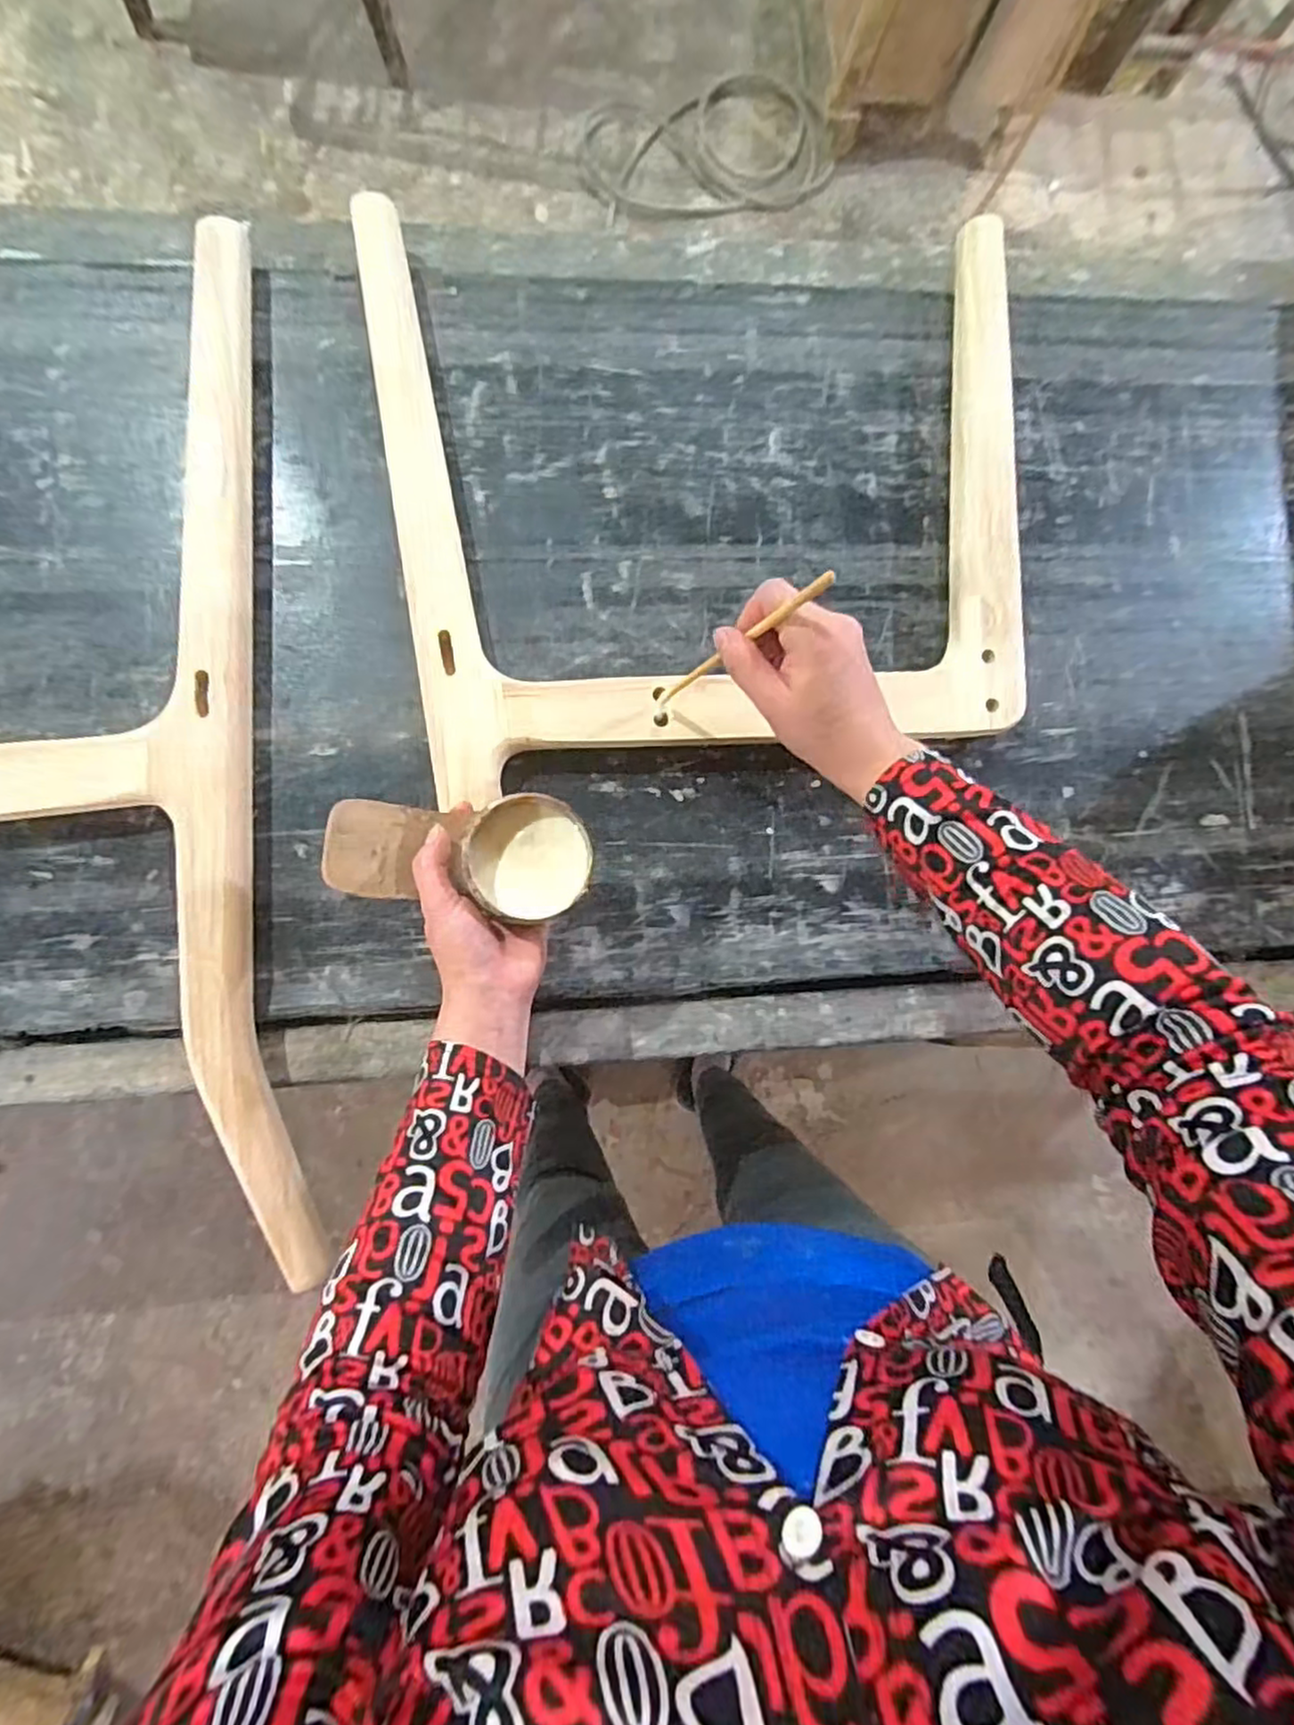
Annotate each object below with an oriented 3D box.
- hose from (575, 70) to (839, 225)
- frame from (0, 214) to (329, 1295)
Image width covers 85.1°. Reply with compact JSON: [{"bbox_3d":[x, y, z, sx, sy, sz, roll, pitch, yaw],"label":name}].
[{"bbox_3d":[0.104,-1.304,1.294,0.454,0.038,0.233,-12,93,-6],"label":"hose"},{"bbox_3d":[-0.528,-0.064,0.498,0.513,0.041,0.740,-5,89,-5],"label":"frame"}]

